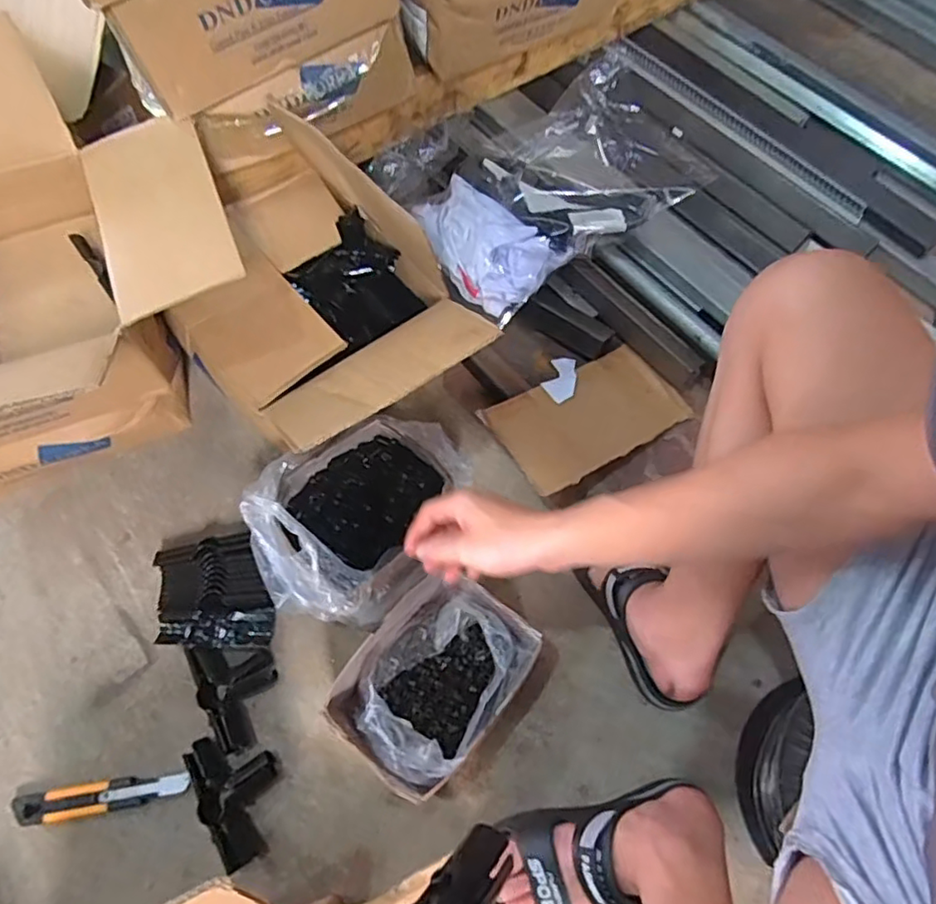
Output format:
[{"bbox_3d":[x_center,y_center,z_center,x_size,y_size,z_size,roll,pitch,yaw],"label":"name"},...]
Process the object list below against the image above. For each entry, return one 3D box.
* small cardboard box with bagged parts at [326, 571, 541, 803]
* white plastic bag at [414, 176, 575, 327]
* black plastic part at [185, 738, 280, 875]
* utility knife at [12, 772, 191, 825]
[{"bbox_3d":[-0.038,0.248,0.681,0.152,0.110,0.204,35,71,15],"label":"small cardboard box with bagged parts"},{"bbox_3d":[0.017,-0.285,0.872,0.215,0.105,0.110,27,69,12],"label":"white plastic bag"},{"bbox_3d":[-0.246,0.366,0.669,0.081,0.022,0.131,-26,68,-11],"label":"black plastic part"},{"bbox_3d":[-0.402,0.377,0.678,0.186,0.012,0.036,-9,66,-3],"label":"utility knife"}]

